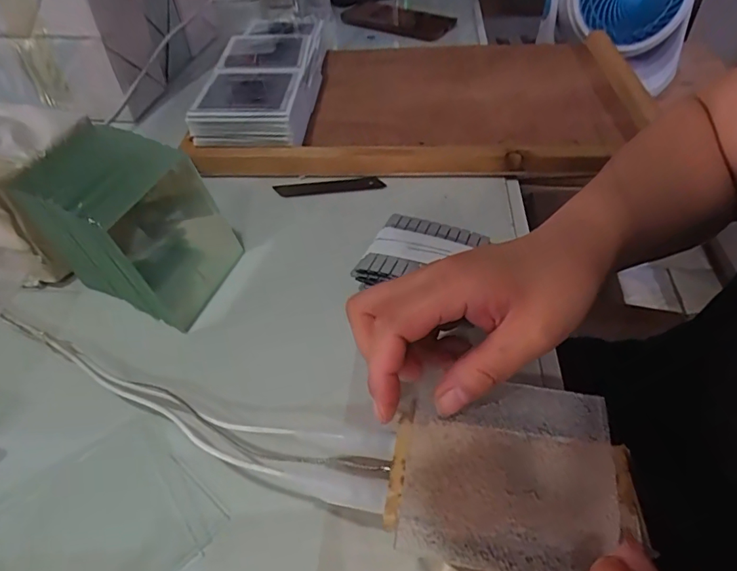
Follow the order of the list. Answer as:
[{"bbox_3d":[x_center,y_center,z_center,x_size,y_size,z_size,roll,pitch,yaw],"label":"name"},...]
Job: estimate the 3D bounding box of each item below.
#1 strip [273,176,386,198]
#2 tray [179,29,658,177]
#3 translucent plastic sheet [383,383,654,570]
[{"bbox_3d":[-0.037,-0.092,0.469,0.101,0.004,0.025,-6,44,-1],"label":"strip"},{"bbox_3d":[0.075,-0.218,0.573,0.443,0.037,0.319,3,45,4],"label":"tray"},{"bbox_3d":[0.065,0.083,0.226,0.106,0.007,0.086,7,45,8],"label":"translucent plastic sheet"}]

